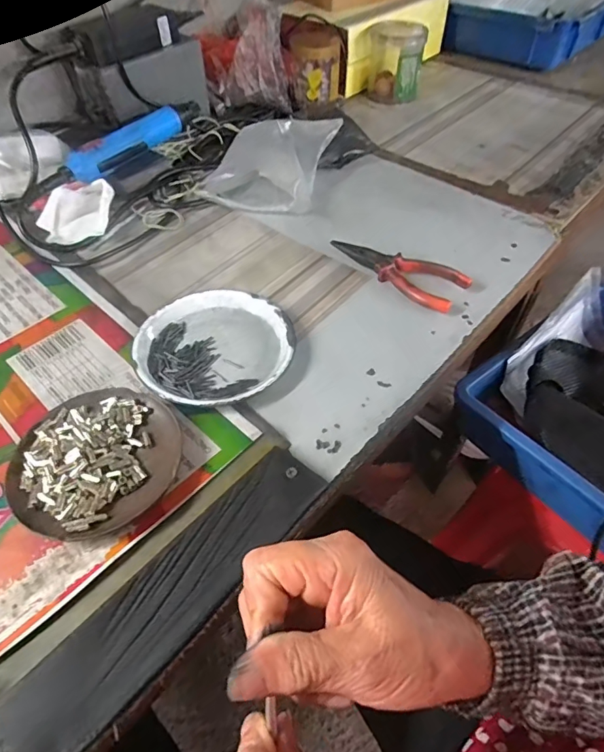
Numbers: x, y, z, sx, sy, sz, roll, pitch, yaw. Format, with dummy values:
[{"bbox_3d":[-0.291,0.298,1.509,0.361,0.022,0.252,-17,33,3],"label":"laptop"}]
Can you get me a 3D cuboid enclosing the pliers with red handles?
[{"bbox_3d":[0.097,-0.109,0.472,0.141,0.019,0.053,37,59,27],"label":"pliers with red handles"}]

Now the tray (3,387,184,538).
[{"bbox_3d":[-0.144,0.057,0.329,0.108,0.025,0.111,0,50,0],"label":"tray"}]

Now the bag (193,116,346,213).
[{"bbox_3d":[-0.036,-0.265,0.582,0.126,0.049,0.162,14,51,11],"label":"bag"}]

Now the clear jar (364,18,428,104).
[{"bbox_3d":[0.147,-0.503,0.750,0.090,0.098,0.079,6,50,5],"label":"clear jar"}]

